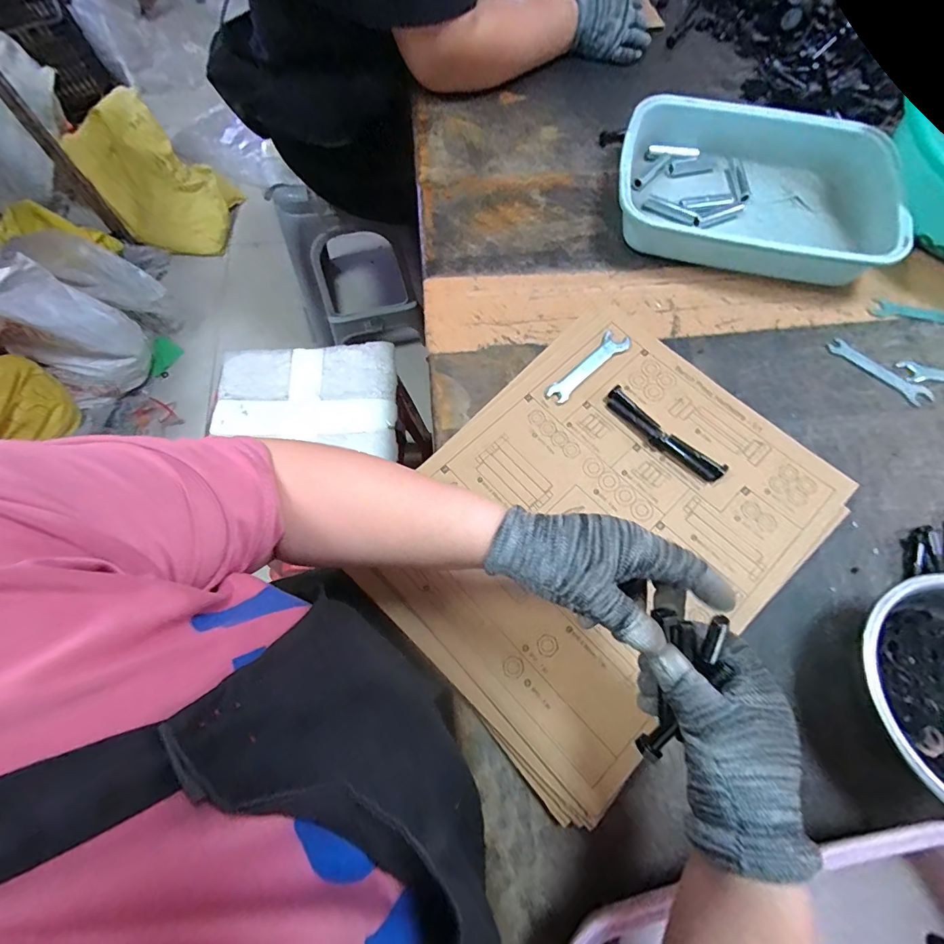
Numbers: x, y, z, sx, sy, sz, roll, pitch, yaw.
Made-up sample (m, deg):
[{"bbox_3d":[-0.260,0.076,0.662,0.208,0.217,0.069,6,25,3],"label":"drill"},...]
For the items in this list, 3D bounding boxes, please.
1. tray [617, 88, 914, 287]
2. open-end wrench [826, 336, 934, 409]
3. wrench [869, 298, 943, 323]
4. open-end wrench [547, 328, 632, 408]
[{"bbox_3d":[0.340,-0.350,0.550,0.320,0.057,0.237,13,70,5],"label":"tray"},{"bbox_3d":[0.444,-0.110,0.488,0.110,0.005,0.022,41,74,14],"label":"open-end wrench"},{"bbox_3d":[0.521,-0.184,0.520,0.108,0.004,0.026,11,70,4],"label":"wrench"},{"bbox_3d":[0.123,-0.111,0.471,0.027,0.004,0.113,43,75,14],"label":"open-end wrench"}]

